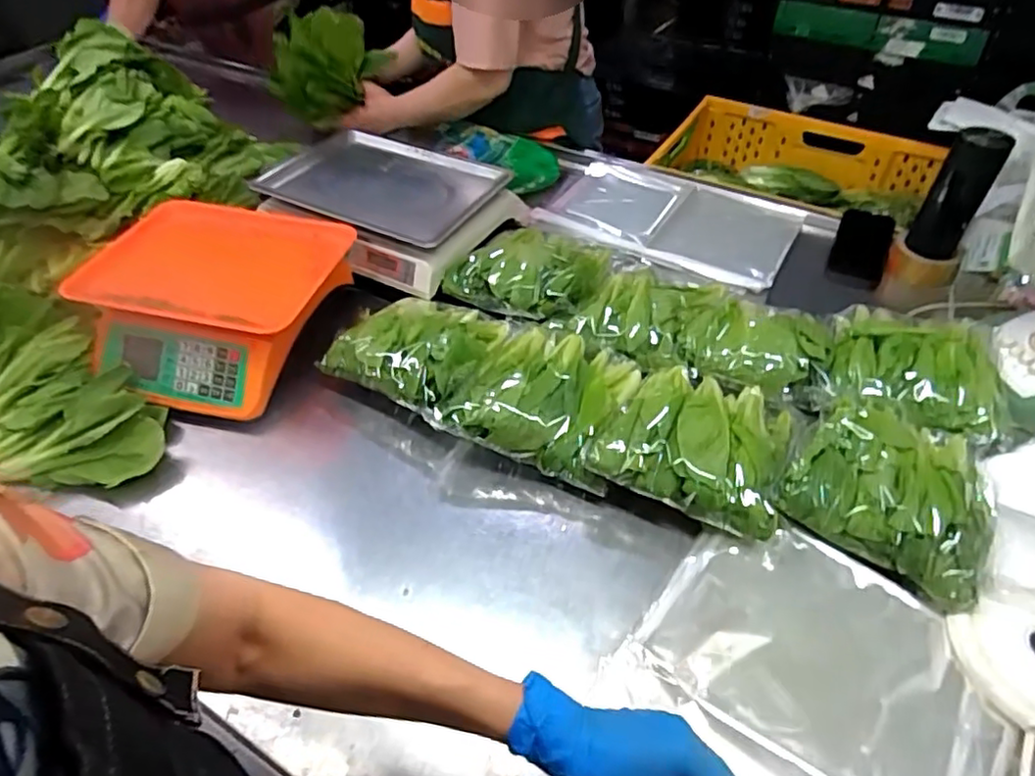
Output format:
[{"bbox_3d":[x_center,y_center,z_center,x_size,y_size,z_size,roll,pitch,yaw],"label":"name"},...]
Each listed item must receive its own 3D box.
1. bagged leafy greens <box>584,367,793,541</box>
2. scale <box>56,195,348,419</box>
[{"bbox_3d":[0.194,0.048,0.684,0.194,0.047,0.194,18,49,16],"label":"bagged leafy greens"},{"bbox_3d":[-0.398,-0.118,0.835,0.299,0.100,0.293,11,47,10],"label":"scale"}]

